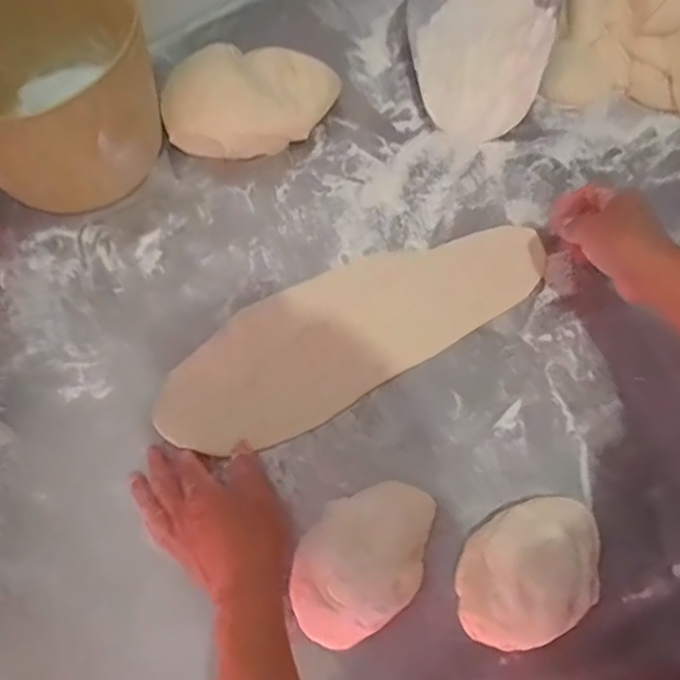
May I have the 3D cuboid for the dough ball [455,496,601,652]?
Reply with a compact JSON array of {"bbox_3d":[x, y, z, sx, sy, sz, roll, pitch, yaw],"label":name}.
[{"bbox_3d":[0.146,0.174,0.445,0.123,0.038,0.085,-27,73,-8],"label":"dough ball"}]

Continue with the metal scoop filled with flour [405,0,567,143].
[{"bbox_3d":[0.140,-0.312,0.592,0.152,0.068,0.200,20,73,8],"label":"metal scoop filled with flour"}]

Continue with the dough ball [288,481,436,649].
[{"bbox_3d":[0.019,0.167,0.451,0.086,0.036,0.129,36,75,12],"label":"dough ball"}]

